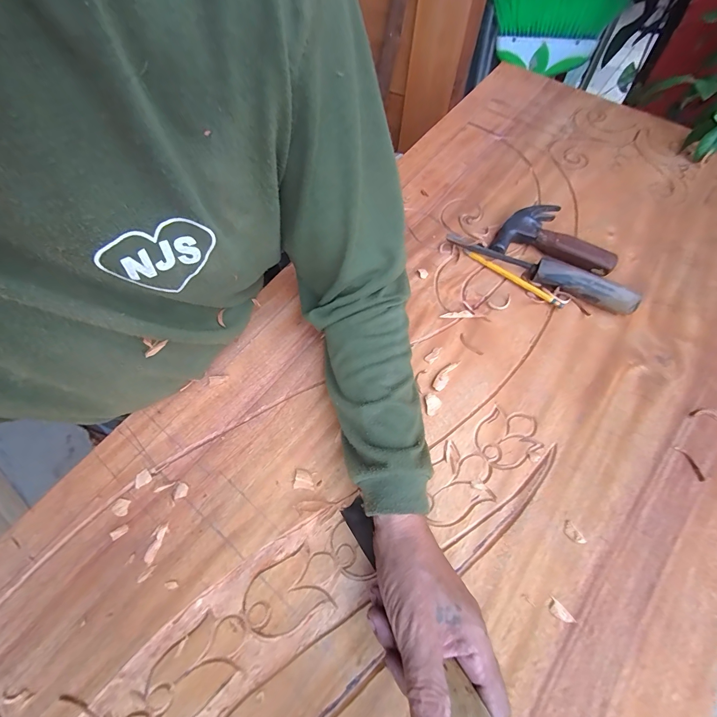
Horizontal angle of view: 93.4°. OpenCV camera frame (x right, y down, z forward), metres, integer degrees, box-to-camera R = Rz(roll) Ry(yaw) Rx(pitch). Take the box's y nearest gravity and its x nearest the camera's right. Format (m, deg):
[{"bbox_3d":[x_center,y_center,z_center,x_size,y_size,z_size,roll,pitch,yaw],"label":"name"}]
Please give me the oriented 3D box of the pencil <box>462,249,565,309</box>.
[{"bbox_3d":[0.204,-0.108,0.450,0.143,0.010,0.009,38,72,17],"label":"pencil"}]

